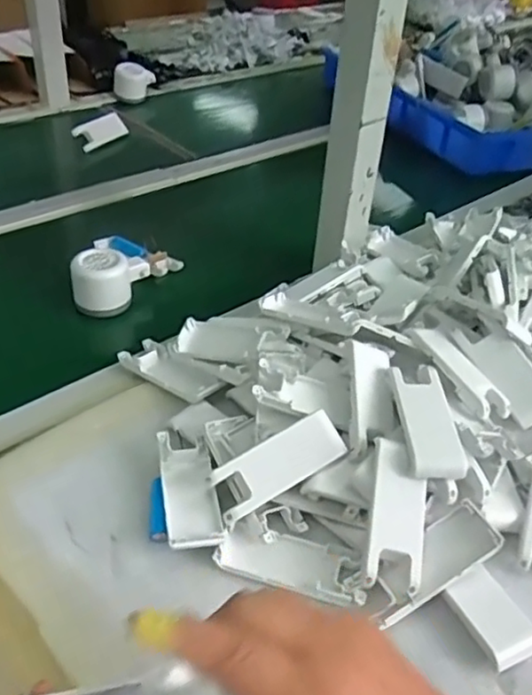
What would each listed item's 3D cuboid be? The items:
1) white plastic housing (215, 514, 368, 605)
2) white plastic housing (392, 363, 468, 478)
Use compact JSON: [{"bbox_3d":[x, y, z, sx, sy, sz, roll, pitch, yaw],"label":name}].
[{"bbox_3d":[0.018,0.149,0.449,0.102,0.014,0.040,15,39,12],"label":"white plastic housing"},{"bbox_3d":[0.121,0.050,0.488,0.041,0.015,0.105,-1,39,-7],"label":"white plastic housing"}]

